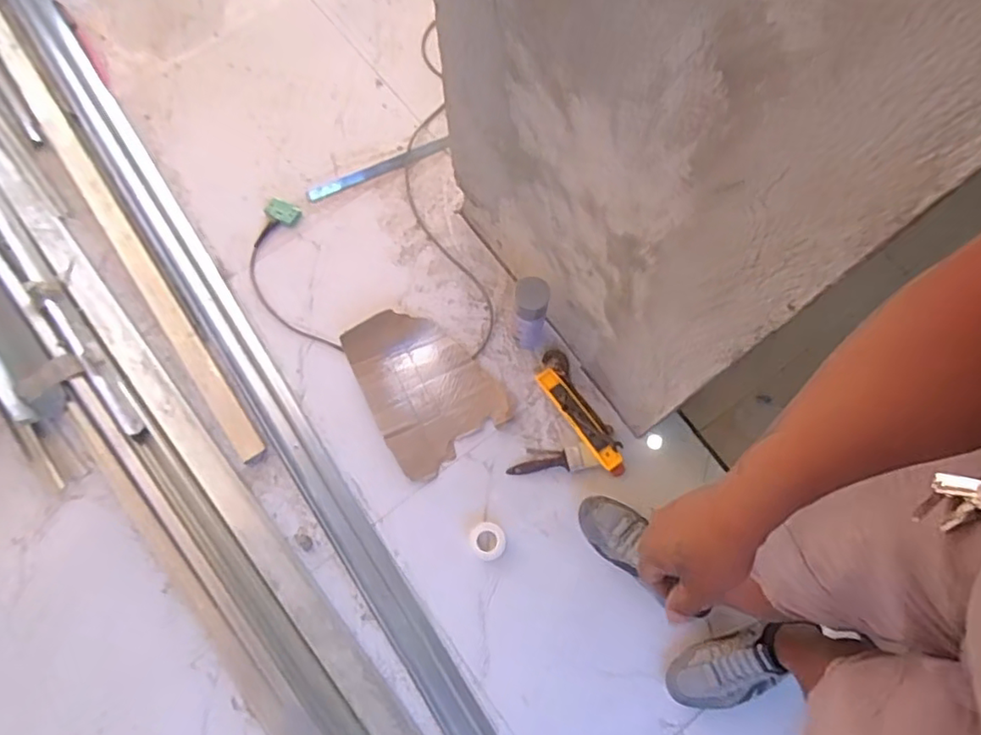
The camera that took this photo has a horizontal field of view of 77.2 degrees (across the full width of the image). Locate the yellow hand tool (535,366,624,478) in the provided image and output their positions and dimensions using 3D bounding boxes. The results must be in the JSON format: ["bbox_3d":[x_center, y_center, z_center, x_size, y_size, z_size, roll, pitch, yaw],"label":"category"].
[{"bbox_3d":[0.175,0.098,1.179,0.046,0.050,0.244,-34,75,-10],"label":"yellow hand tool"}]

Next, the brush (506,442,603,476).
[{"bbox_3d":[0.117,0.180,1.167,0.167,0.018,0.049,-13,73,-3],"label":"brush"}]

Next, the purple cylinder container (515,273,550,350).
[{"bbox_3d":[0.074,-0.098,1.159,0.056,0.214,0.062,8,72,3],"label":"purple cylinder container"}]

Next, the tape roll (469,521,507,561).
[{"bbox_3d":[-0.005,0.320,1.132,0.066,0.023,0.066,0,72,1],"label":"tape roll"}]

